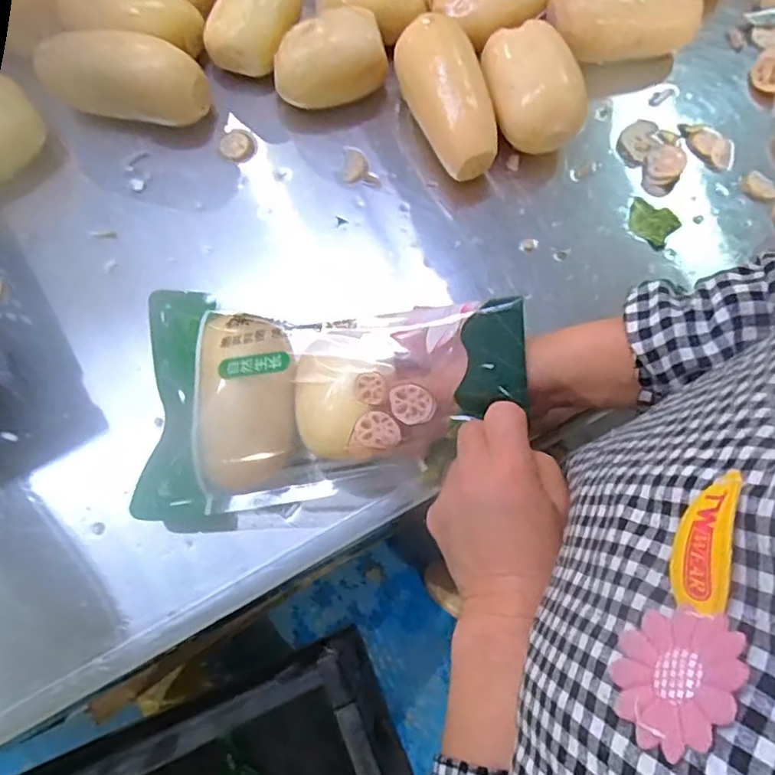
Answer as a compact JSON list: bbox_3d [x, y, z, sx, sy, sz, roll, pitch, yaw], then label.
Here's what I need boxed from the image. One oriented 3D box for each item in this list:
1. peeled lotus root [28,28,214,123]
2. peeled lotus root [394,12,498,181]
[{"bbox_3d":[-0.236,-0.276,0.547,0.149,0.070,0.064,6,74,2],"label":"peeled lotus root"},{"bbox_3d":[0.055,-0.247,0.523,0.067,0.062,0.133,-17,75,-4],"label":"peeled lotus root"}]

